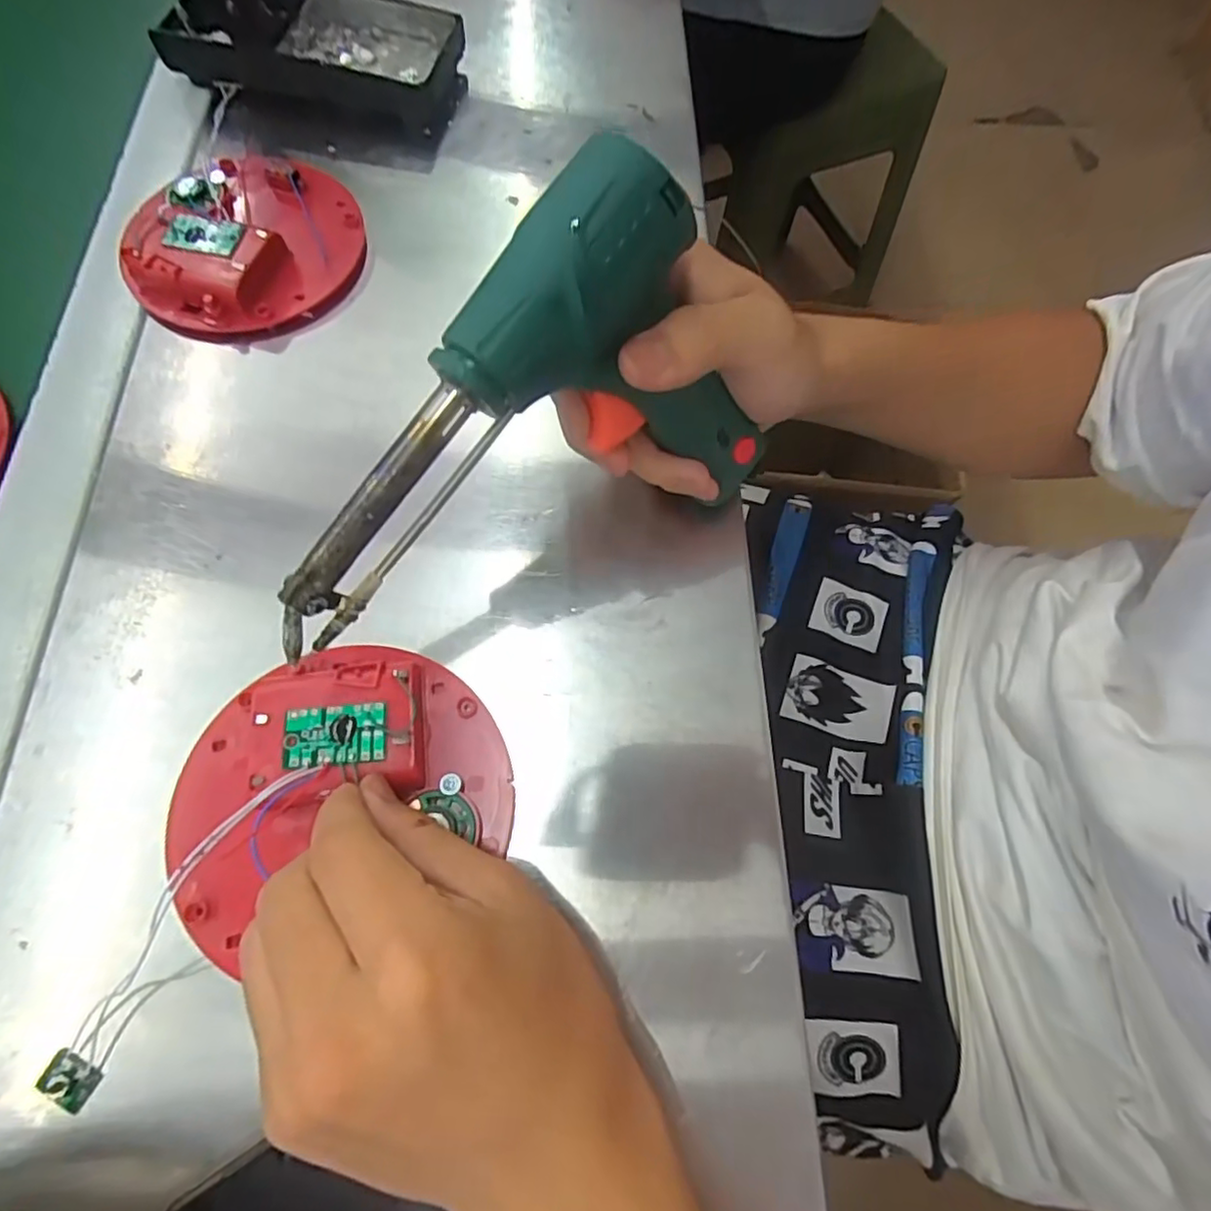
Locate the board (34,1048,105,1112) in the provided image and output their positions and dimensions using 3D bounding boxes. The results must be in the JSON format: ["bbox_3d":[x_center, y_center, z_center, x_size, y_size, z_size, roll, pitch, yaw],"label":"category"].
[{"bbox_3d":[-0.175,0.155,0.207,0.018,0.004,0.012,27,70,8],"label":"board"}]

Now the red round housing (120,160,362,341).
[{"bbox_3d":[-0.191,-0.196,0.333,0.113,0.022,0.115,1,68,-2],"label":"red round housing"}]

